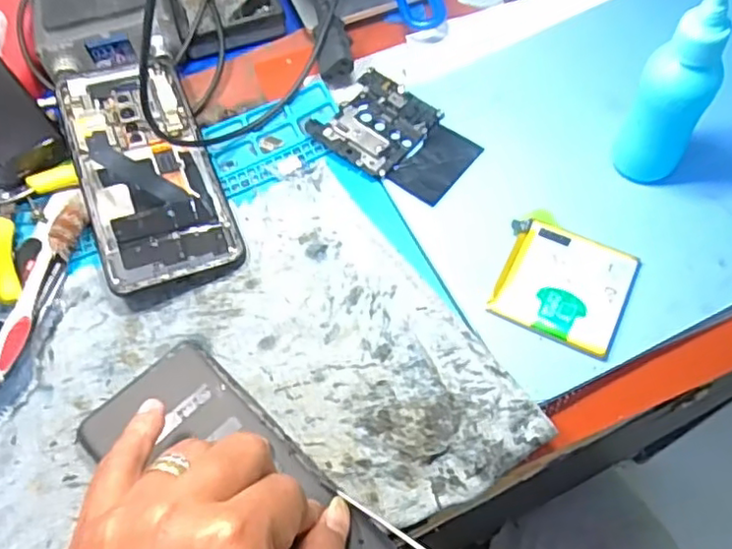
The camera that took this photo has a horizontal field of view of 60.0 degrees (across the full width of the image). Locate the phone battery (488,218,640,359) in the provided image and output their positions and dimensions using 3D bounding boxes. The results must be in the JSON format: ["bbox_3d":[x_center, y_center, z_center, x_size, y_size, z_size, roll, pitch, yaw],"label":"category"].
[{"bbox_3d":[0.101,0.005,0.325,0.063,0.004,0.061,21,66,14],"label":"phone battery"}]

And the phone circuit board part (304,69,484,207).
[{"bbox_3d":[0.020,-0.083,0.378,0.089,0.008,0.064,33,69,20],"label":"phone circuit board part"}]

